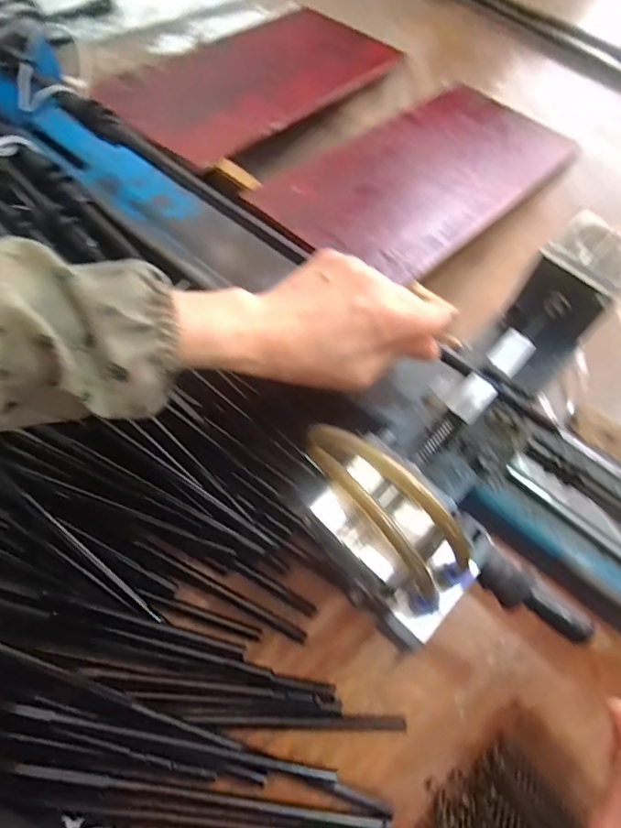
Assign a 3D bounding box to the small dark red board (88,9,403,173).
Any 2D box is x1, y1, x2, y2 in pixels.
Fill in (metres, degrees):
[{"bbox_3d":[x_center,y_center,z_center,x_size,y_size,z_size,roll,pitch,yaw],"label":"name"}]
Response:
[{"bbox_3d":[-0.053,-0.379,0.576,0.168,0.015,0.366,33,58,14],"label":"small dark red board"}]

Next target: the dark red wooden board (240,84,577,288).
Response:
[{"bbox_3d":[0.114,-0.235,0.503,0.168,0.016,0.357,41,60,17],"label":"dark red wooden board"}]

